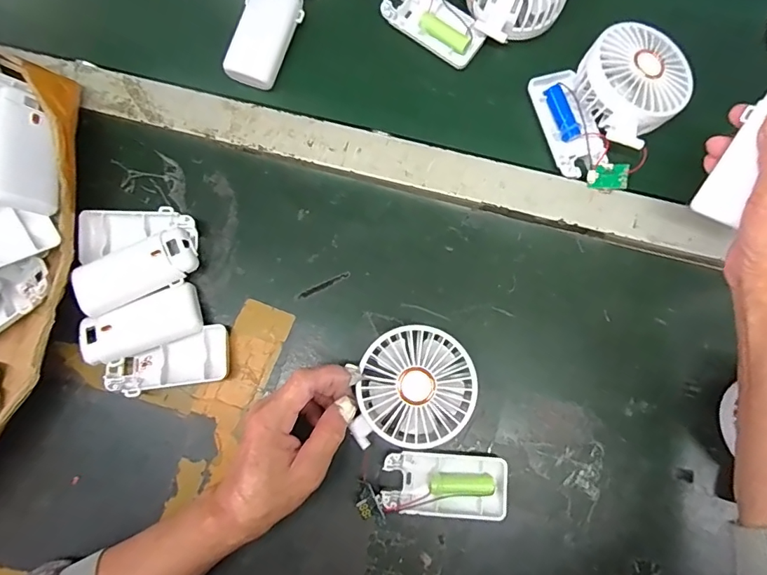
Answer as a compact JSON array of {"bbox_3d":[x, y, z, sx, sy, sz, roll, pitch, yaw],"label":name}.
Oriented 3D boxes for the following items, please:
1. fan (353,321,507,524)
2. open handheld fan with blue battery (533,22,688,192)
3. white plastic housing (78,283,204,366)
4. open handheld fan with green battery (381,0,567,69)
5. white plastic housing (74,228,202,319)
[{"bbox_3d":[0.033,0.104,0.362,0.109,0.046,0.141,-5,77,-1],"label":"fan"},{"bbox_3d":[0.187,-0.159,0.400,0.107,0.054,0.122,35,84,5],"label":"open handheld fan with blue battery"},{"bbox_3d":[-0.195,0.032,0.386,0.093,0.021,0.040,-22,82,-2],"label":"white plastic housing"},{"bbox_3d":[0.085,-0.255,0.426,0.154,0.062,0.084,-18,82,-1],"label":"open handheld fan with green battery"},{"bbox_3d":[-0.200,-0.015,0.382,0.093,0.013,0.043,-26,83,-3],"label":"white plastic housing"}]

